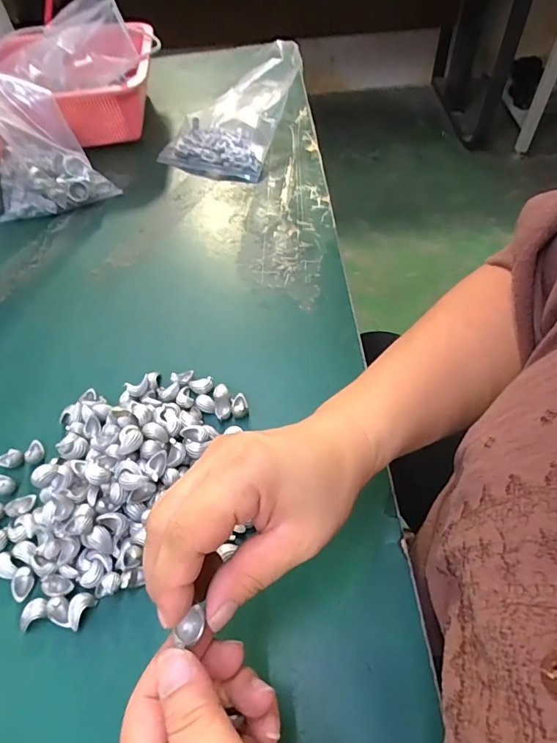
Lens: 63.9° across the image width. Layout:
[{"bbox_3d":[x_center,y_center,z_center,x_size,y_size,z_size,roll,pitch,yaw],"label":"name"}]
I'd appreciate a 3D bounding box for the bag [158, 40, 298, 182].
[{"bbox_3d":[-0.060,-0.329,0.560,0.137,0.083,0.171,18,58,17],"label":"bag"}]

